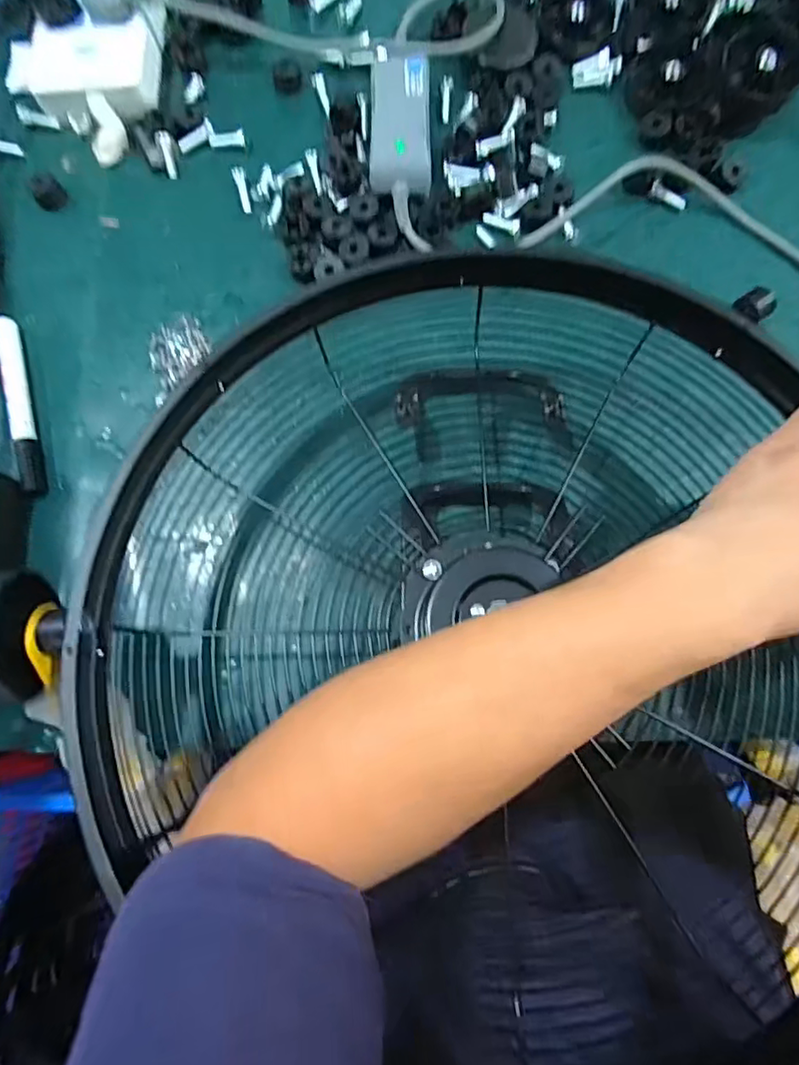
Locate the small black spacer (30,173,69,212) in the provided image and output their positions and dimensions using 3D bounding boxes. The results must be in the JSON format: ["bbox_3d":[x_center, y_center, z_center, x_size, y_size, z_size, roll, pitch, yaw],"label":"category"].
[{"bbox_3d":[-0.289,-0.279,0.476,0.024,0.018,0.022,0,82,1],"label":"small black spacer"}]

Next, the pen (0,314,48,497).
[{"bbox_3d":[-0.292,-0.099,0.446,0.017,0.014,0.149,-16,82,-2],"label":"pen"}]

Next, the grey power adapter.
[{"bbox_3d":[0.001,-0.332,0.473,0.047,0.027,0.109,0,82,1],"label":"grey power adapter"}]

